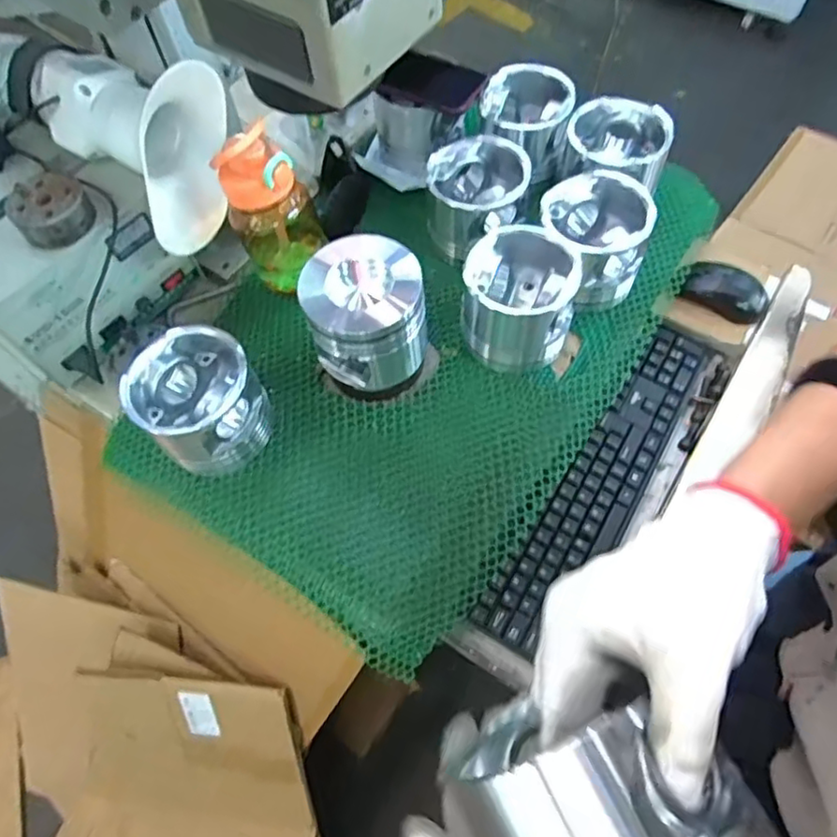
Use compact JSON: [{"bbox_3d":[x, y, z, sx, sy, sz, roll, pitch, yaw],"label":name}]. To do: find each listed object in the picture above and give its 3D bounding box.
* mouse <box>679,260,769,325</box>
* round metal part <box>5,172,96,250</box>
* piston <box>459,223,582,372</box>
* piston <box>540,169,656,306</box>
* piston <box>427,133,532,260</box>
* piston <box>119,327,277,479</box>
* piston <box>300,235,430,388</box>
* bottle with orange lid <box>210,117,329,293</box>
[{"bbox_3d":[0.371,-0.153,0.763,0.098,0.032,0.057,20,64,14],"label":"mouse"},{"bbox_3d":[-0.353,-0.200,0.611,0.069,0.036,0.069,-2,61,3],"label":"round metal part"},{"bbox_3d":[0.104,-0.125,0.653,0.107,0.100,0.125,16,63,12],"label":"piston"},{"bbox_3d":[0.188,-0.194,0.691,0.114,0.092,0.117,26,65,17],"label":"piston"},{"bbox_3d":[0.067,-0.252,0.723,0.112,0.086,0.114,4,61,6],"label":"piston"},{"bbox_3d":[-0.206,-0.013,0.614,0.111,0.109,0.102,-2,61,3],"label":"piston"},{"bbox_3d":[-0.048,-0.099,0.610,0.097,0.125,0.105,11,62,10],"label":"piston"},{"bbox_3d":[-0.159,-0.222,0.680,0.079,0.165,0.074,18,63,13],"label":"bottle with orange lid"}]

